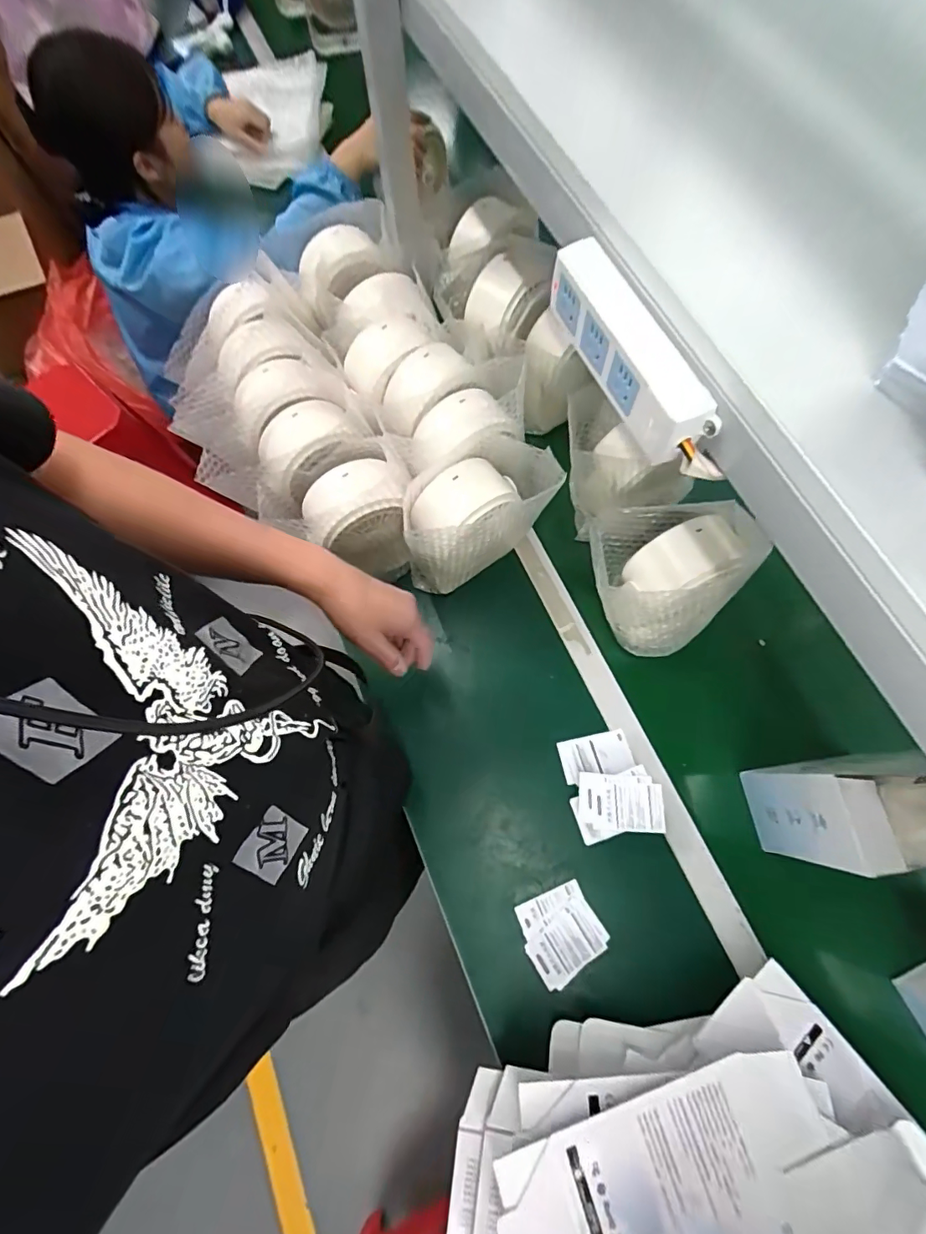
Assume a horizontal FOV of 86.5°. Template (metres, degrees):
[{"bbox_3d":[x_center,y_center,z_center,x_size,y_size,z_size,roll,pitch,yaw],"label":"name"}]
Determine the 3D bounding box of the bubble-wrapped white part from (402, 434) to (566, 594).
[{"bbox_3d":[0.010,-0.123,0.660,0.191,0.178,0.108,-39,73,-11],"label":"bubble-wrapped white part"}]

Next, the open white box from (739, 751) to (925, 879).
[{"bbox_3d":[0.413,0.211,0.532,0.096,0.202,0.092,-9,70,0],"label":"open white box"}]

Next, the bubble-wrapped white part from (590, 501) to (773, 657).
[{"bbox_3d":[0.242,-0.048,0.636,0.157,0.168,0.145,5,70,5],"label":"bubble-wrapped white part"}]

